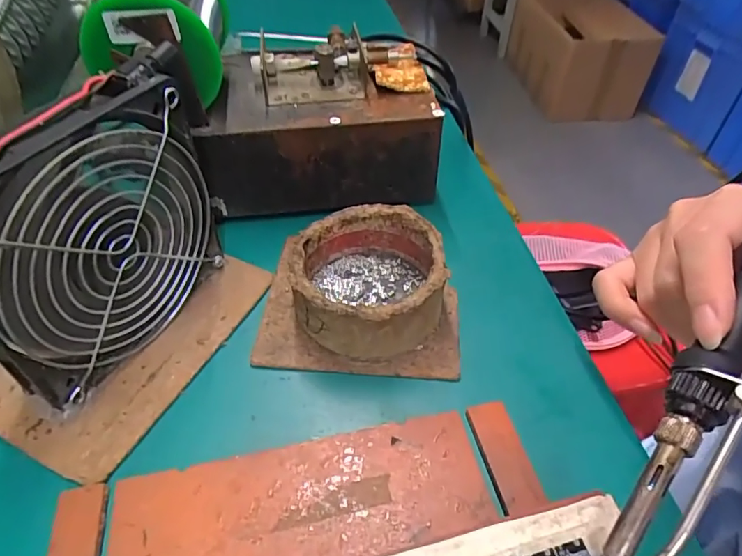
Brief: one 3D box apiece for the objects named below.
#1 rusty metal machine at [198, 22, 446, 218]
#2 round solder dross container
[{"bbox_3d":[-0.036,-0.112,0.347,0.149,0.085,0.105,-5,47,-5],"label":"rusty metal machine"},{"bbox_3d":[-0.001,0.001,0.275,0.078,0.042,0.081,0,47,0],"label":"round solder dross container"}]

